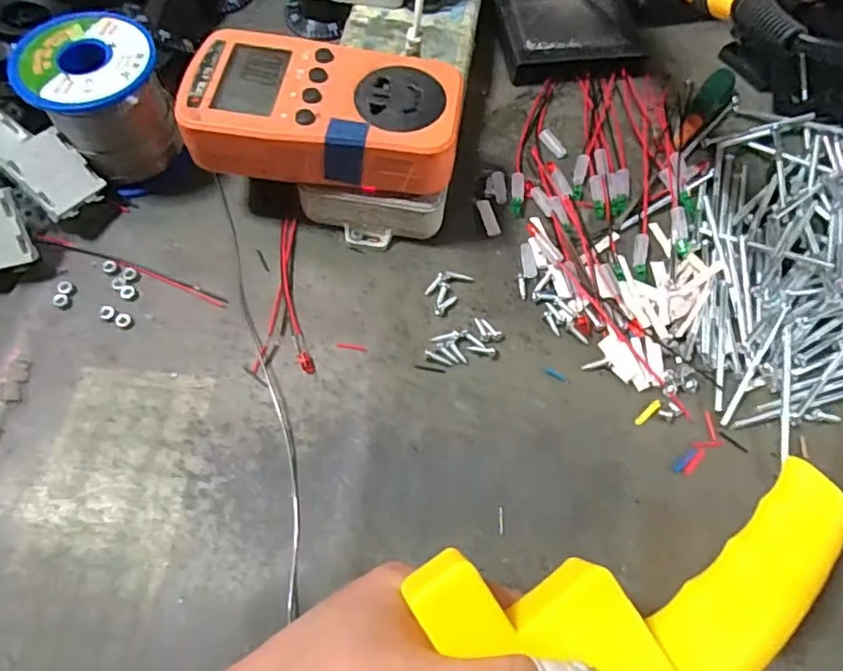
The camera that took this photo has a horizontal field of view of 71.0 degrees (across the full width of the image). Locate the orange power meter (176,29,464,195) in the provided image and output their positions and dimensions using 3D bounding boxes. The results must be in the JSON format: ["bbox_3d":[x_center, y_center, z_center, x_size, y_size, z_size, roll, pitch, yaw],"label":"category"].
[{"bbox_3d":[-0.046,-0.106,0.283,0.123,0.030,0.070,3,65,-2],"label":"orange power meter"}]

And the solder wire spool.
[{"bbox_3d":[-0.161,-0.119,0.306,0.060,0.061,0.062,1,65,-3],"label":"solder wire spool"}]

